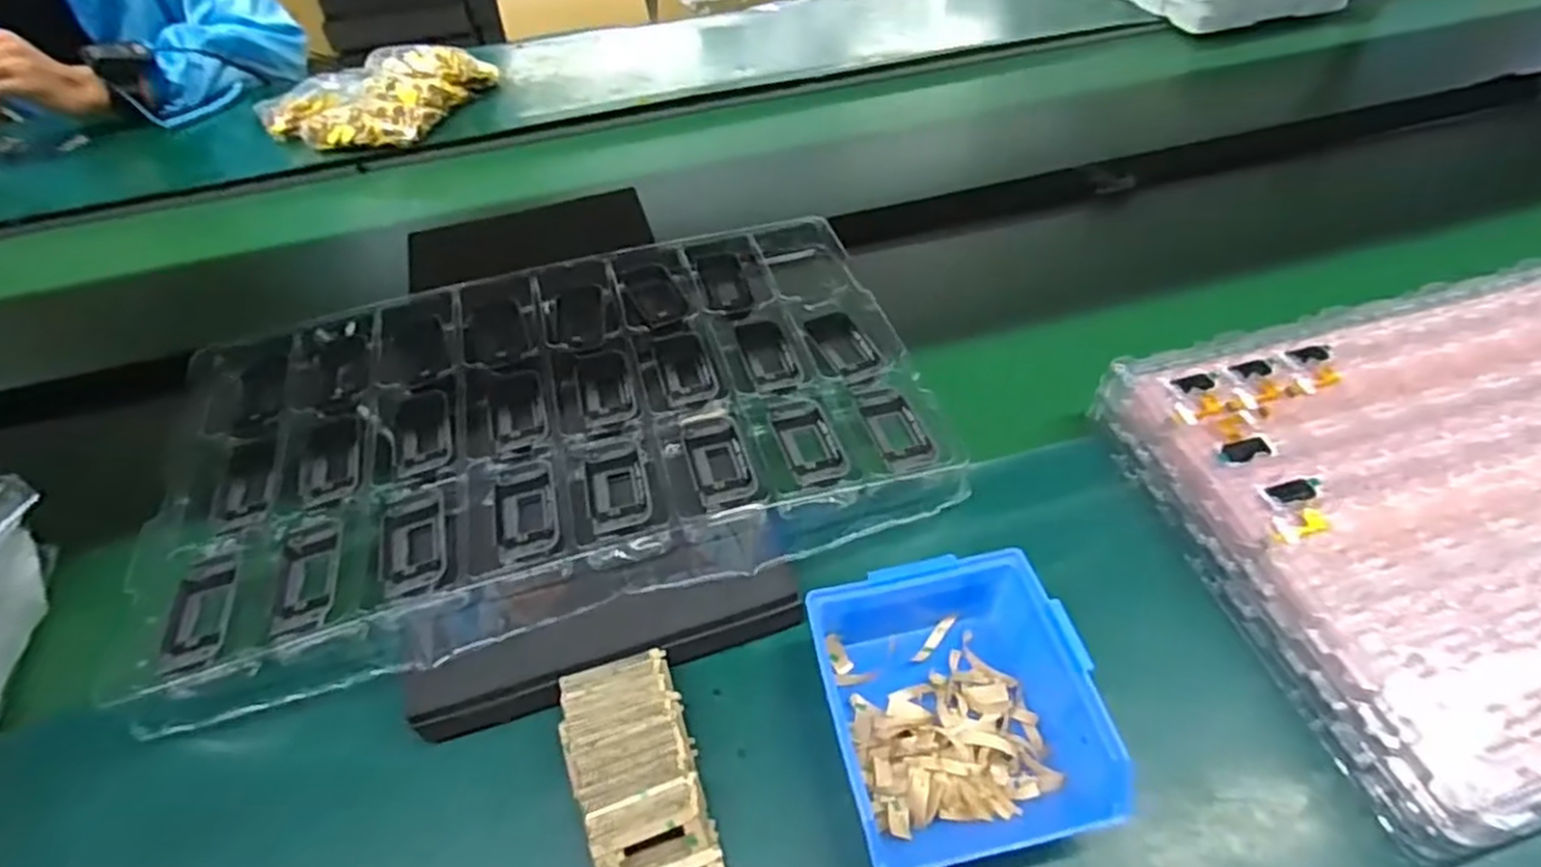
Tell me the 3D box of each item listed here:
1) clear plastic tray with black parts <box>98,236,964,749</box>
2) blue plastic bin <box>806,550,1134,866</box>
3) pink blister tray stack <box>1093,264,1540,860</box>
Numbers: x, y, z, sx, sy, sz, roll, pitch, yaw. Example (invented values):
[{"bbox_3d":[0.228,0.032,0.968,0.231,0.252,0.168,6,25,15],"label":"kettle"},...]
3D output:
[{"bbox_3d":[-0.150,-0.006,0.524,0.506,0.045,0.341,-14,48,-9],"label":"clear plastic tray with black parts"},{"bbox_3d":[0.098,0.141,0.389,0.136,0.074,0.137,-12,48,-6],"label":"blue plastic bin"},{"bbox_3d":[0.449,0.036,0.464,0.388,0.063,0.300,-14,48,-8],"label":"pink blister tray stack"}]

